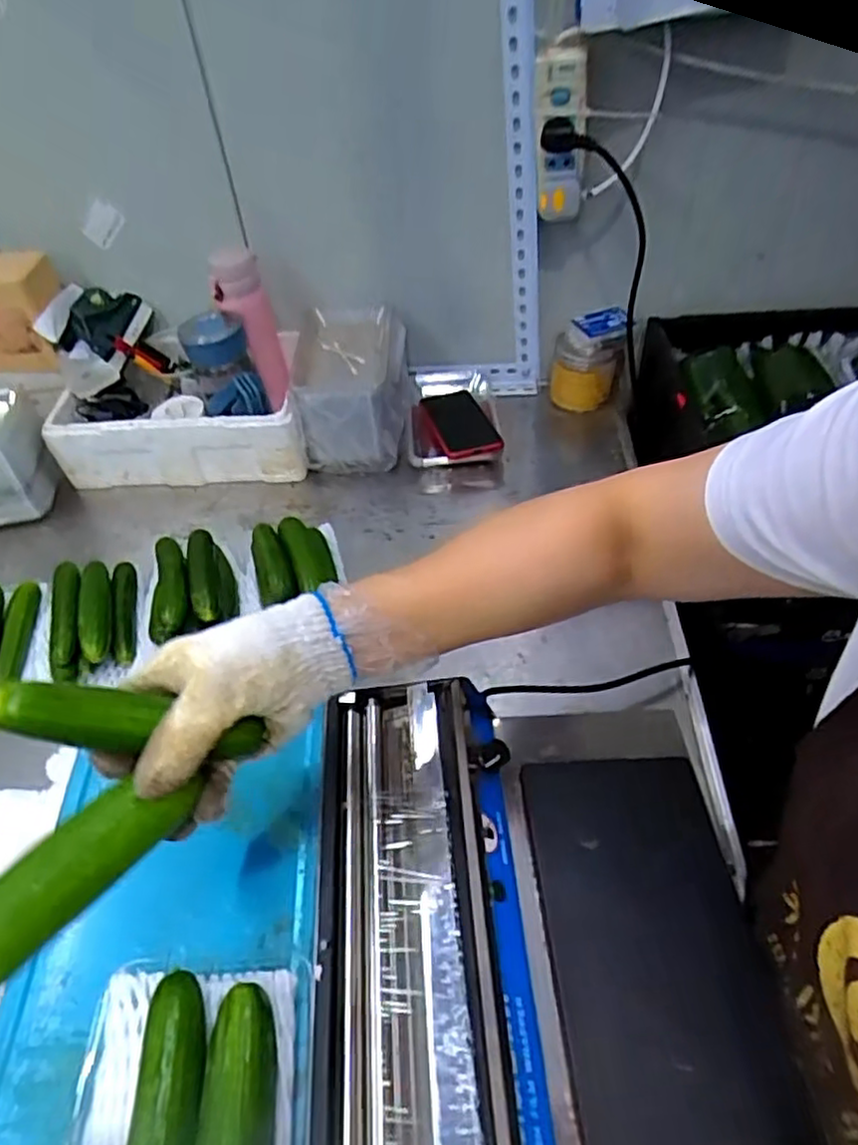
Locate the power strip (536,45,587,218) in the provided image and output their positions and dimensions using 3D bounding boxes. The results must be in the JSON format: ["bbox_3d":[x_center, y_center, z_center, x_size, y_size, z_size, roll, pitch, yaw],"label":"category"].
[{"bbox_3d":[0.143,-0.474,0.751,0.052,0.163,0.029,1,48,7],"label":"power strip"}]

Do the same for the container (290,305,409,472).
[{"bbox_3d":[-0.100,-0.240,0.942,0.149,0.144,0.168,-5,47,1],"label":"container"}]

